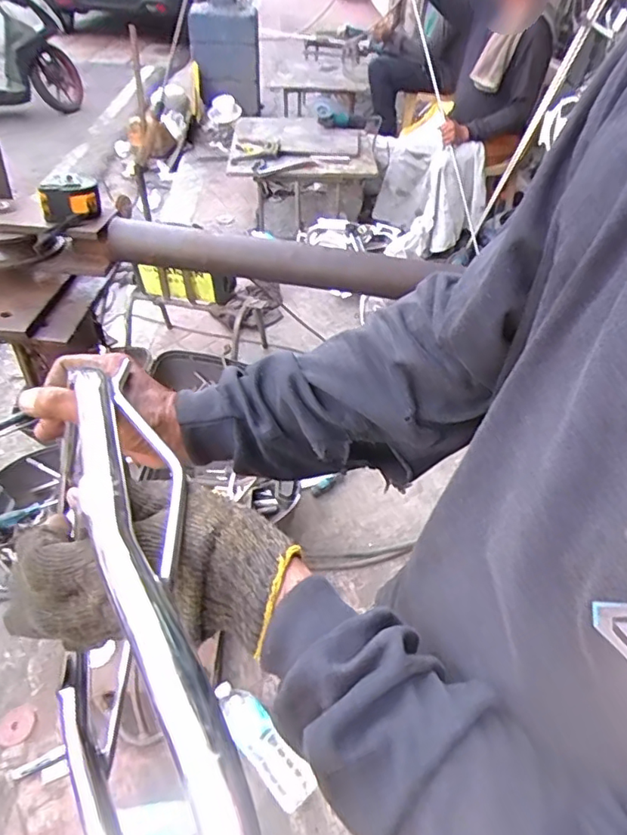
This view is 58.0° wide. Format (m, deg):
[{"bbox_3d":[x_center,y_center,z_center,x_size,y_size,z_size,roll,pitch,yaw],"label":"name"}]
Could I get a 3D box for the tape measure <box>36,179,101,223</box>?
[{"bbox_3d":[-0.251,-0.226,0.583,0.058,0.033,0.049,-14,46,-18],"label":"tape measure"}]

